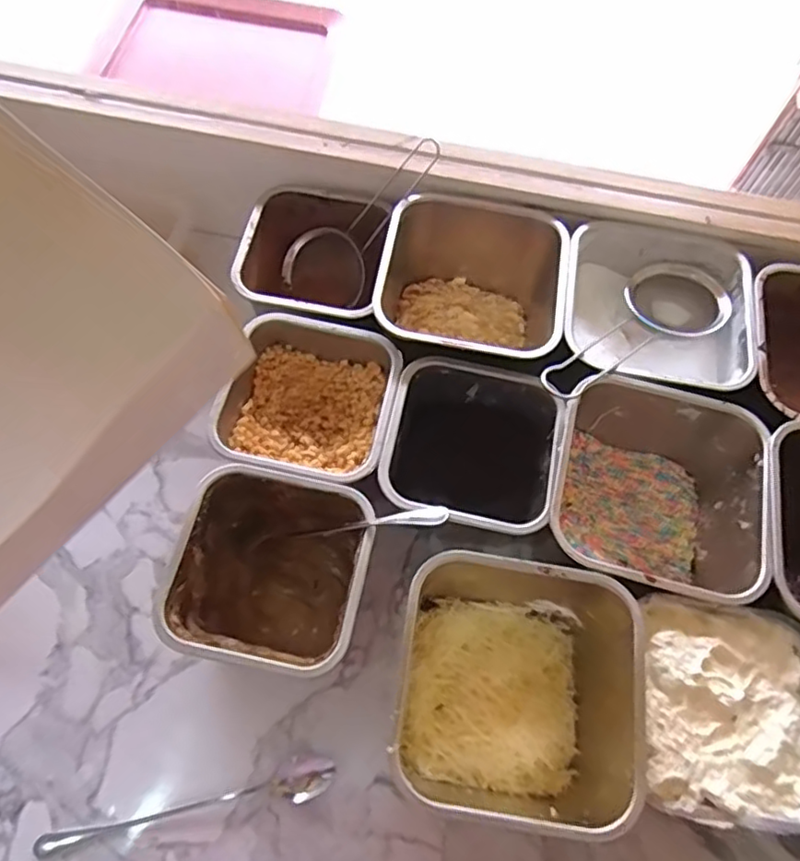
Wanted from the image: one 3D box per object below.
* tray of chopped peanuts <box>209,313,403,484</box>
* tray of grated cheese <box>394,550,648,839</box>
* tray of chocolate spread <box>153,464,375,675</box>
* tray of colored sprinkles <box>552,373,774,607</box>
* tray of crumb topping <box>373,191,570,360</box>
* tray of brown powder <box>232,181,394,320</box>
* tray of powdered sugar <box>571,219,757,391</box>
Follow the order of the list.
[{"bbox_3d":[-0.063,-0.013,0.468,0.116,0.076,0.118,10,64,7],"label":"tray of chopped peanuts"},{"bbox_3d":[0.072,0.164,0.397,0.134,0.115,0.134,5,64,4],"label":"tray of grated cheese"},{"bbox_3d":[-0.080,0.099,0.425,0.118,0.089,0.117,10,64,7],"label":"tray of chocolate spread"},{"bbox_3d":[0.175,0.047,0.449,0.135,0.097,0.151,10,64,7],"label":"tray of colored sprinkles"},{"bbox_3d":[0.056,-0.101,0.510,0.136,0.108,0.133,8,64,6],"label":"tray of crumb topping"},{"bbox_3d":[-0.067,-0.128,0.531,0.116,0.102,0.124,8,64,6],"label":"tray of brown powder"},{"bbox_3d":[0.193,-0.084,0.492,0.140,0.086,0.136,7,64,5],"label":"tray of powdered sugar"}]

